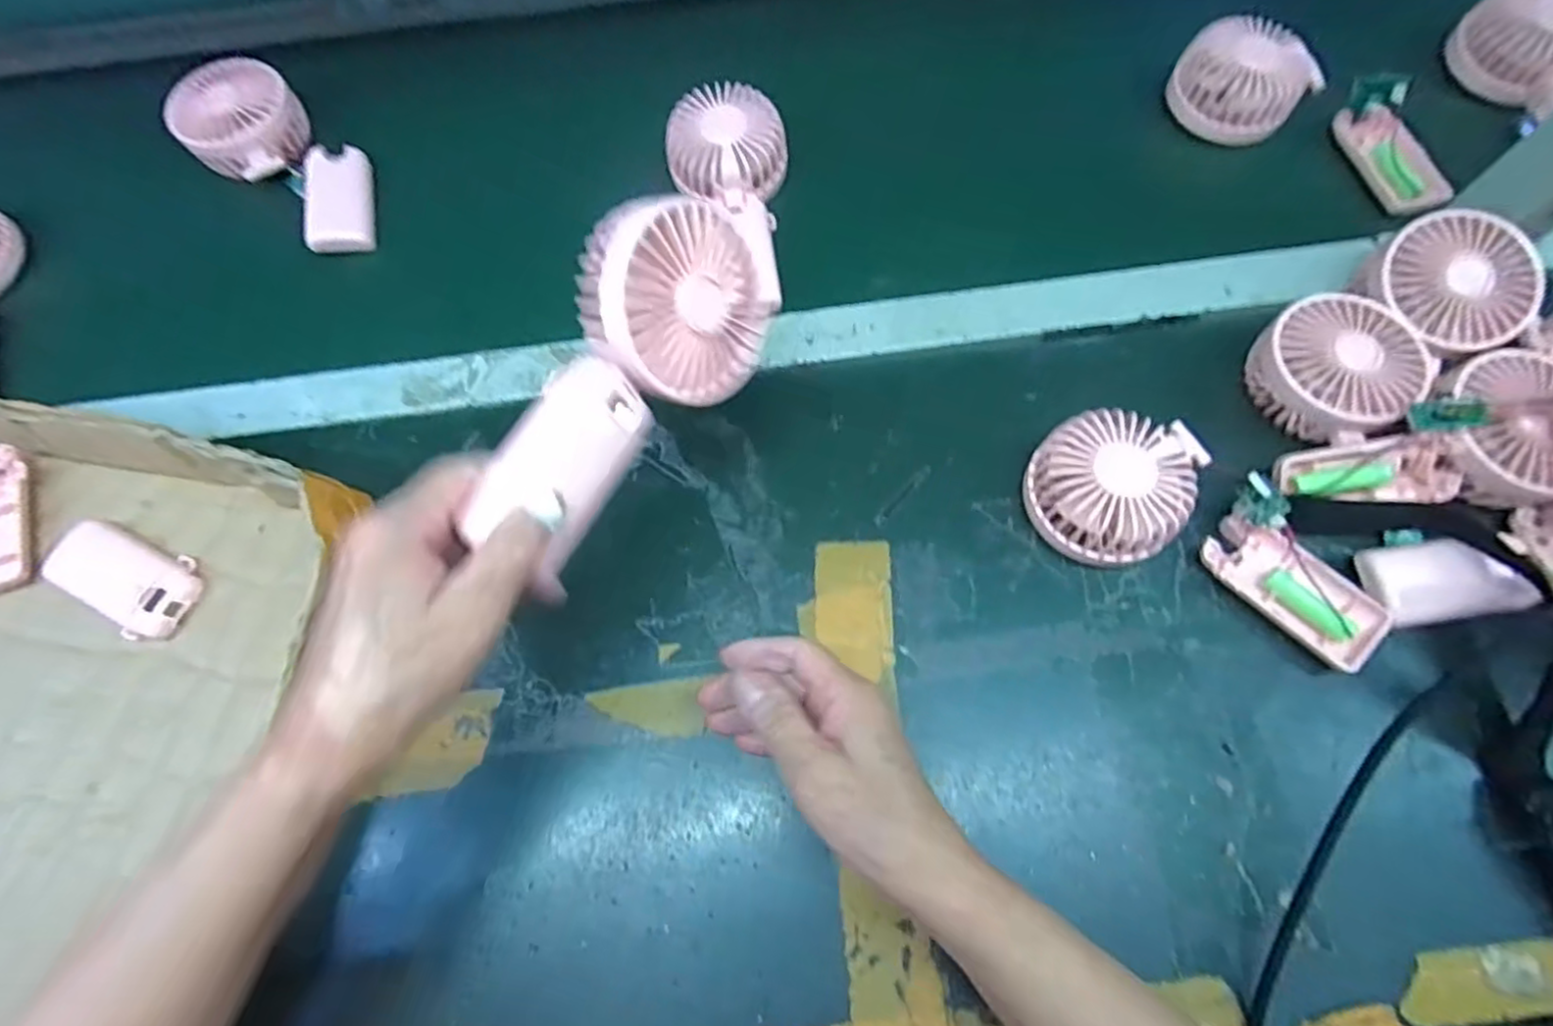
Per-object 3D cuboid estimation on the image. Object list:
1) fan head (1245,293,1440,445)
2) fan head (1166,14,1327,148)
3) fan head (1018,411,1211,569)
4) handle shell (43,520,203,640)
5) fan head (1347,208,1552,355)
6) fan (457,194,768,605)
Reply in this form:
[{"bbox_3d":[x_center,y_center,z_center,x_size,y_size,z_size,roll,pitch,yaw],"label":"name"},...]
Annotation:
[{"bbox_3d":[0.339,-0.089,0.414,0.089,0.037,0.083,-1,67,2],"label":"fan head"},{"bbox_3d":[0.346,-0.322,0.505,0.092,0.049,0.083,33,73,15],"label":"fan head"},{"bbox_3d":[0.191,-0.017,0.395,0.083,0.043,0.089,-1,67,2],"label":"fan head"},{"bbox_3d":[-0.385,0.039,0.403,0.093,0.014,0.048,19,69,10],"label":"handle shell"},{"bbox_3d":[0.412,-0.139,0.419,0.088,0.038,0.087,-24,81,5],"label":"fan head"},{"bbox_3d":[-0.070,-0.061,0.303,0.044,0.089,0.168,18,71,50],"label":"fan"}]

